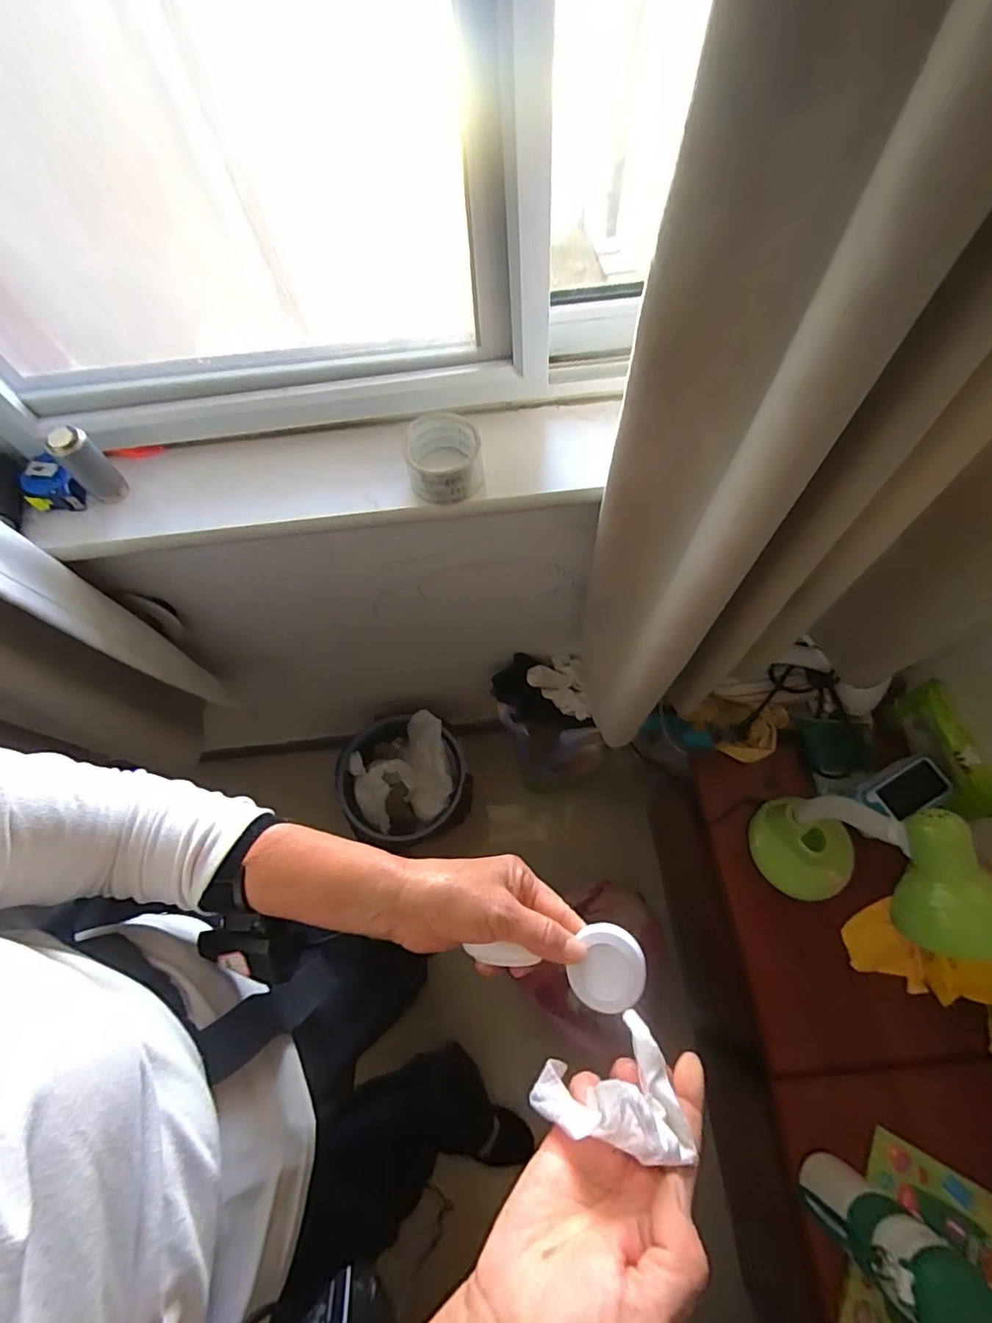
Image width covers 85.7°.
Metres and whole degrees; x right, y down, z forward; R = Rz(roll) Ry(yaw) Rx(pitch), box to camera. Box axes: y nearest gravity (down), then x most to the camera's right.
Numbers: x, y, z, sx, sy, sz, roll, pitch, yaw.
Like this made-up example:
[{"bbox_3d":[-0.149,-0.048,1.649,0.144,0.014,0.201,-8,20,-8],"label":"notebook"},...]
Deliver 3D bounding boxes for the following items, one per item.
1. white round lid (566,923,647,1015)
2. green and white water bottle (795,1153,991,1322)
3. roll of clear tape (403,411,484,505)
[{"bbox_3d":[0.068,0.185,0.323,0.043,0.010,0.046,-1,65,2],"label":"white round lid"},{"bbox_3d":[0.395,0.598,0.562,0.094,0.245,0.071,35,72,17],"label":"green and white water bottle"},{"bbox_3d":[-0.057,-0.224,0.590,0.083,0.046,0.088,-1,65,2],"label":"roll of clear tape"}]

